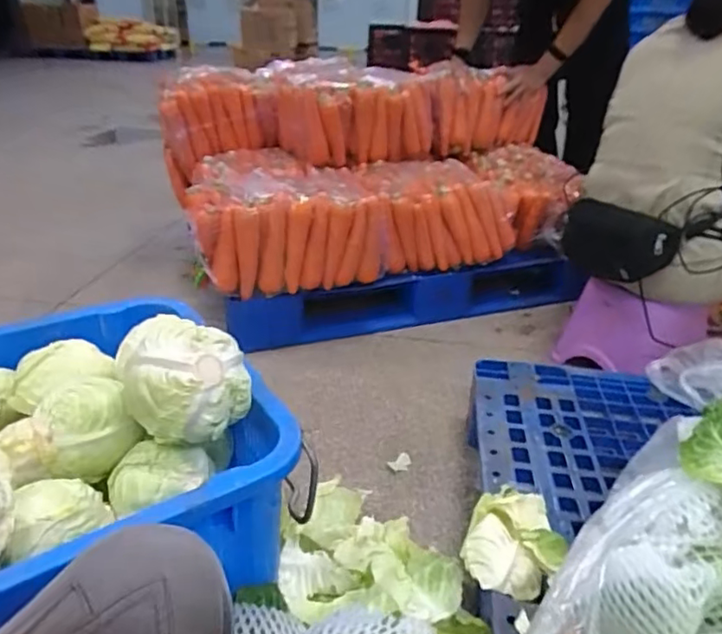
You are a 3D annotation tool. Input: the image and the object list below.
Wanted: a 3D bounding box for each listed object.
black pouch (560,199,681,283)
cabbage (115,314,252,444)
[{"bbox_3d":[0.546,-0.170,1.296,0.062,0.175,0.330,-7,13,-17],"label":"black pouch"},{"bbox_3d":[-0.198,0.071,0.664,0.111,0.112,0.120,17,31,27],"label":"cabbage"}]

